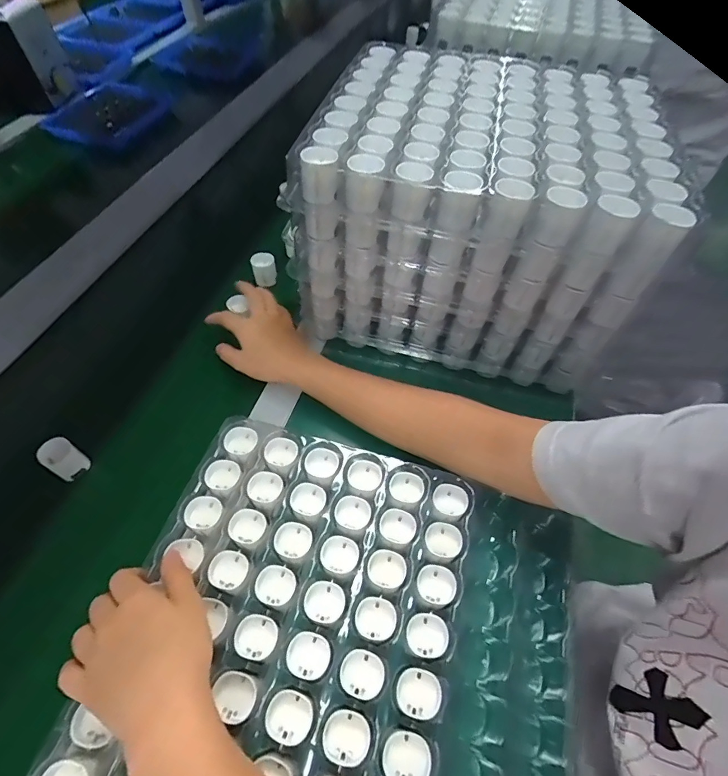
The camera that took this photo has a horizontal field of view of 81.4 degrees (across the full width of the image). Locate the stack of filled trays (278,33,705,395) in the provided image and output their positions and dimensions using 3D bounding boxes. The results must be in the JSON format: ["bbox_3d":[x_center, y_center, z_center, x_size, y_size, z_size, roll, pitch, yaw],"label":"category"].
[{"bbox_3d":[0.123,-0.198,0.475,0.316,0.201,0.281,14,54,8],"label":"stack of filled trays"}]

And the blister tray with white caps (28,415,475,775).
[{"bbox_3d":[-0.056,0.174,0.319,0.237,0.025,0.290,14,54,9],"label":"blister tray with white caps"}]

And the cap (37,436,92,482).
[{"bbox_3d":[-0.291,0.069,0.411,0.025,0.035,0.028,28,57,18],"label":"cap"}]

